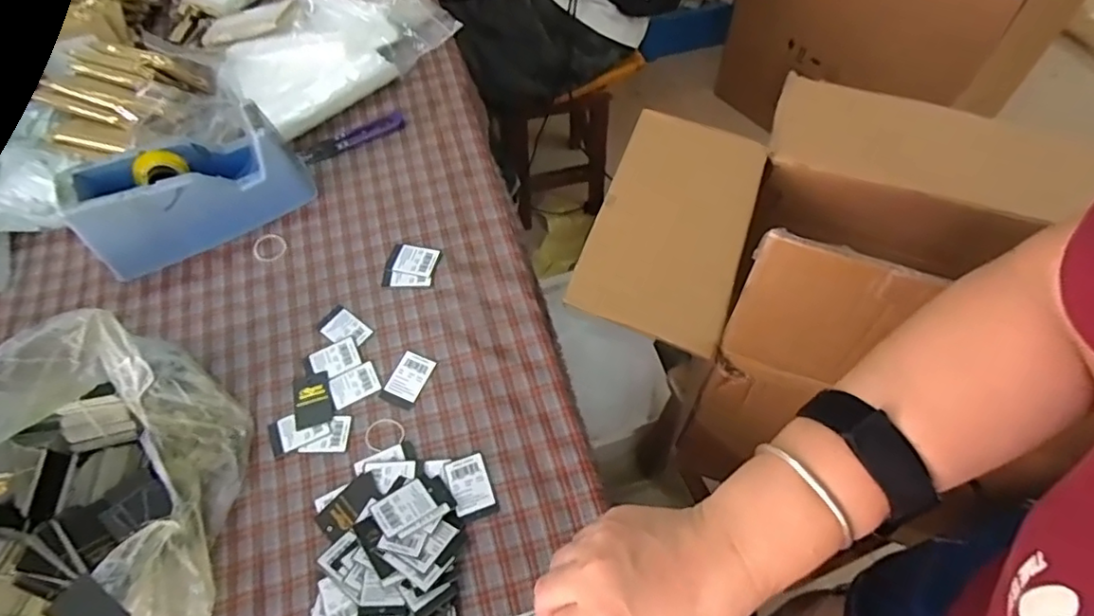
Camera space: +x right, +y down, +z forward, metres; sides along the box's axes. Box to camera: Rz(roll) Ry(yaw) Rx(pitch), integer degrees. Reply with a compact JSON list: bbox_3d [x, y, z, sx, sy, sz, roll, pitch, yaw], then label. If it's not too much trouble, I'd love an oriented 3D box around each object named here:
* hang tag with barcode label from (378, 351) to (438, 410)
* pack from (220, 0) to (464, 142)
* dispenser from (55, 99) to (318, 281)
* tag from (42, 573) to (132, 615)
[{"bbox_3d":[-0.120,0.062,0.508,0.032,0.004,0.048,22,63,14],"label":"hang tag with barcode label"},{"bbox_3d":[-0.261,-0.338,0.715,0.277,0.043,0.215,-41,67,-20],"label":"pack"},{"bbox_3d":[-0.347,-0.118,0.579,0.202,0.091,0.082,-28,63,-14],"label":"dispenser"},{"bbox_3d":[-0.308,0.205,0.392,0.055,0.005,0.032,24,62,21],"label":"tag"}]

